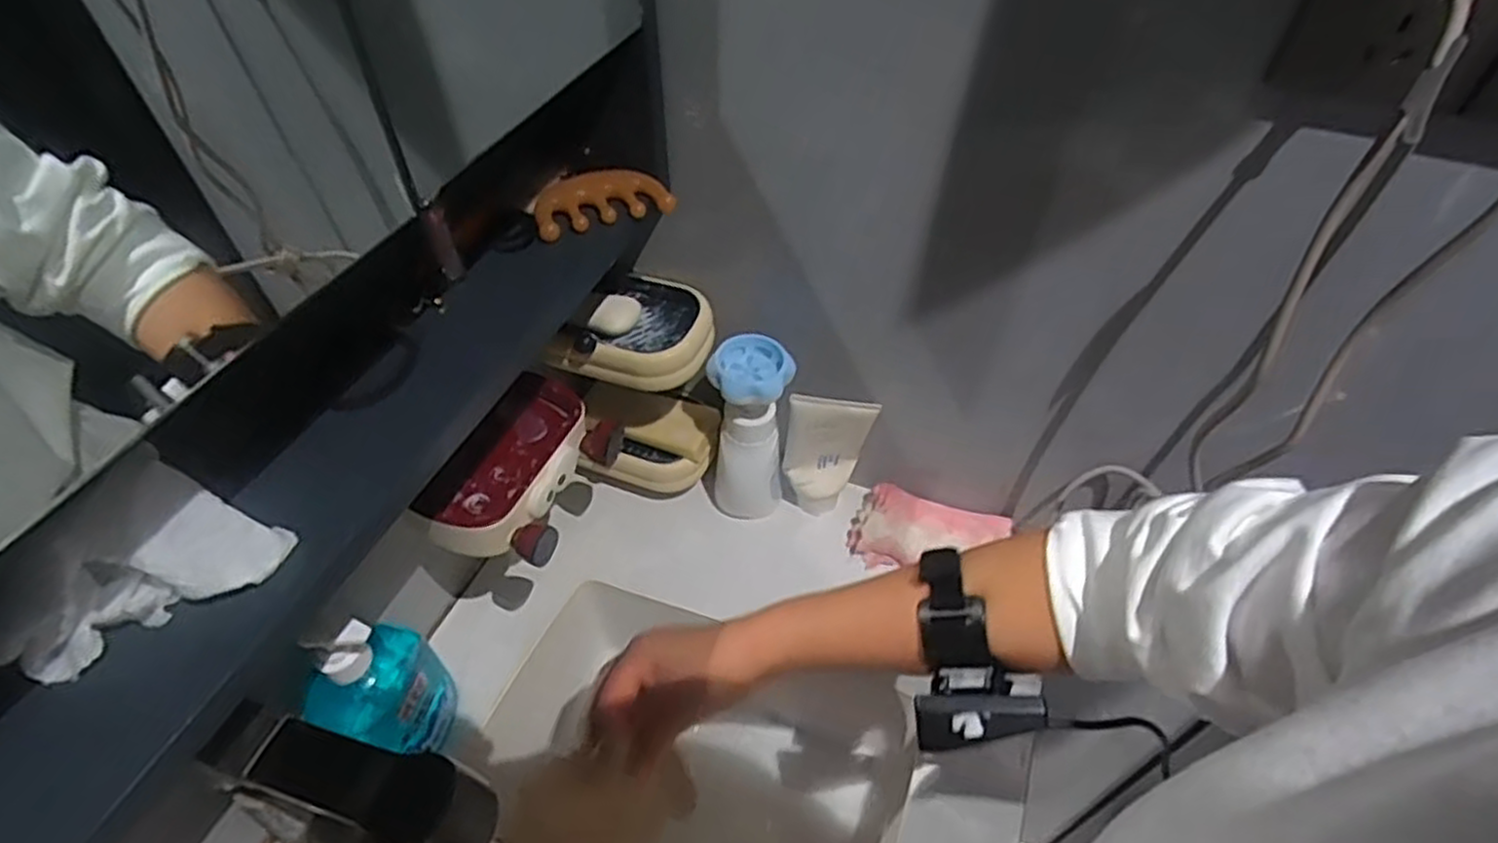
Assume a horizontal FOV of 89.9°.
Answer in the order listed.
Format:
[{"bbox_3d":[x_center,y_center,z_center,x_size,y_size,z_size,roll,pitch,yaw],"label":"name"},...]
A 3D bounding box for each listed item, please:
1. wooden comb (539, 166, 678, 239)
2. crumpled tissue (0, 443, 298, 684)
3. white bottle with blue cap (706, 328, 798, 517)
[{"bbox_3d":[-0.108,-0.162,0.543,0.098,0.017,0.054,-20,51,-18],"label":"wooden comb"},{"bbox_3d":[-0.261,0.064,0.317,0.061,0.046,0.099,23,52,19],"label":"crumpled tissue"},{"bbox_3d":[0.001,0.012,0.700,0.067,0.187,0.063,0,48,0],"label":"white bottle with blue cap"}]

